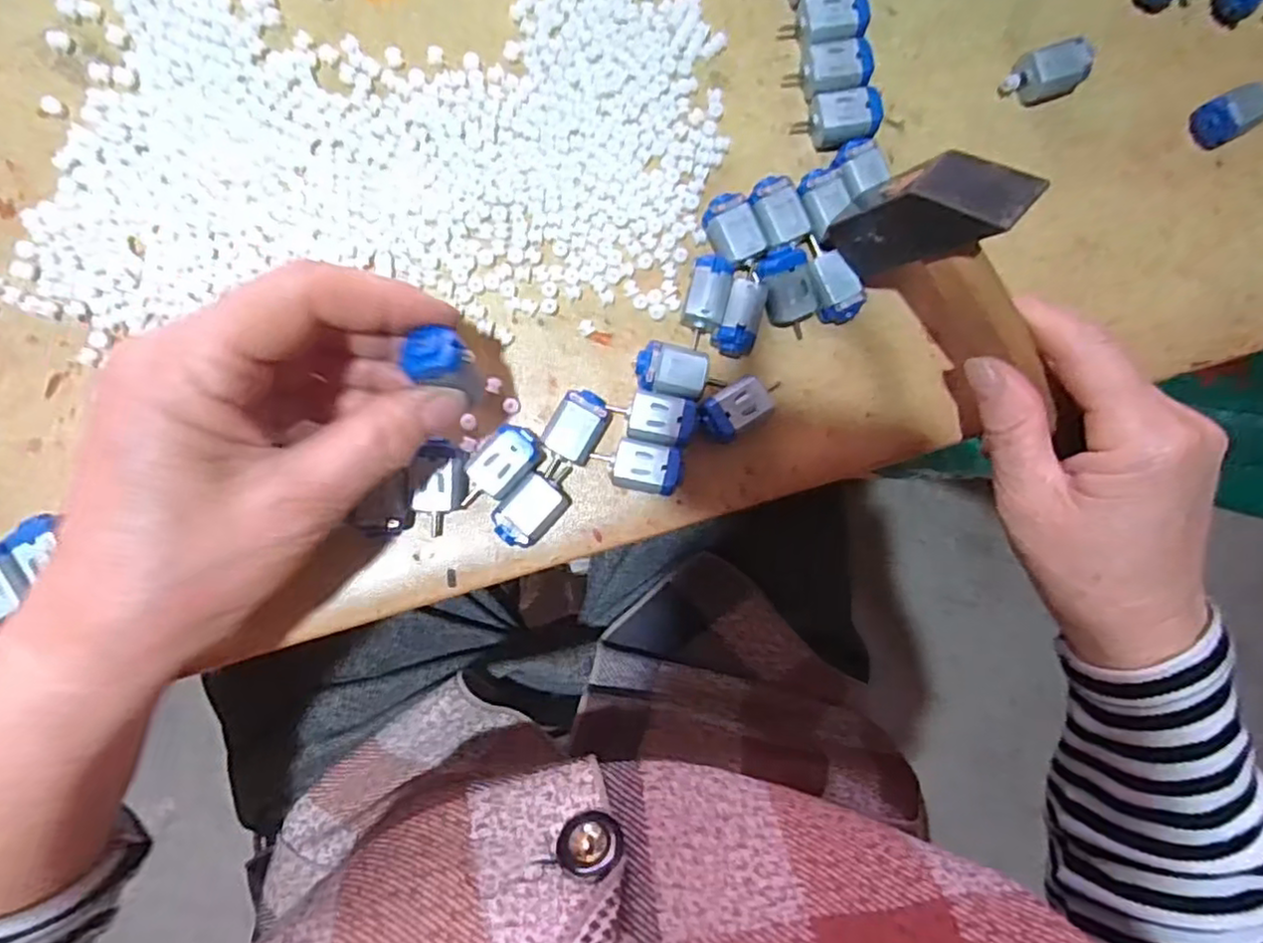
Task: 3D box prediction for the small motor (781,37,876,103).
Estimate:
[{"bbox_3d":[0.081,-0.163,0.281,0.032,0.016,0.020,-5,90,-8],"label":"small motor"}]

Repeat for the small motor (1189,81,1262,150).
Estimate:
[{"bbox_3d":[0.268,-0.160,0.304,0.036,0.017,0.019,-32,94,-7],"label":"small motor"}]

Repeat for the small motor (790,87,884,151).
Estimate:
[{"bbox_3d":[0.085,-0.143,0.281,0.032,0.017,0.020,-5,90,-8],"label":"small motor"}]

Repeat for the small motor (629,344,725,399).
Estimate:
[{"bbox_3d":[0.018,-0.039,0.272,0.033,0.017,0.019,12,88,-8],"label":"small motor"}]

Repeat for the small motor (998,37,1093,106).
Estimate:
[{"bbox_3d":[0.176,-0.170,0.294,0.033,0.019,0.019,-14,92,-8],"label":"small motor"}]

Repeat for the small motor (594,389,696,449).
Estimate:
[{"bbox_3d":[0.005,-0.021,0.270,0.037,0.017,0.019,12,88,-8],"label":"small motor"}]

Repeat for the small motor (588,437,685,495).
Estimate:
[{"bbox_3d":[0.002,-0.002,0.268,0.032,0.019,0.019,10,88,-8],"label":"small motor"}]

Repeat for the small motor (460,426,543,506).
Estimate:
[{"bbox_3d":[-0.051,-0.001,0.263,0.017,0.014,0.036,39,85,-6],"label":"small motor"}]

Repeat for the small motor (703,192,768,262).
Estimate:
[{"bbox_3d":[0.040,-0.097,0.274,0.018,0.013,0.029,-25,93,-7],"label":"small motor"}]

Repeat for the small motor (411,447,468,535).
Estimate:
[{"bbox_3d":[-0.073,0.007,0.259,0.018,0.014,0.033,7,89,-8],"label":"small motor"}]

